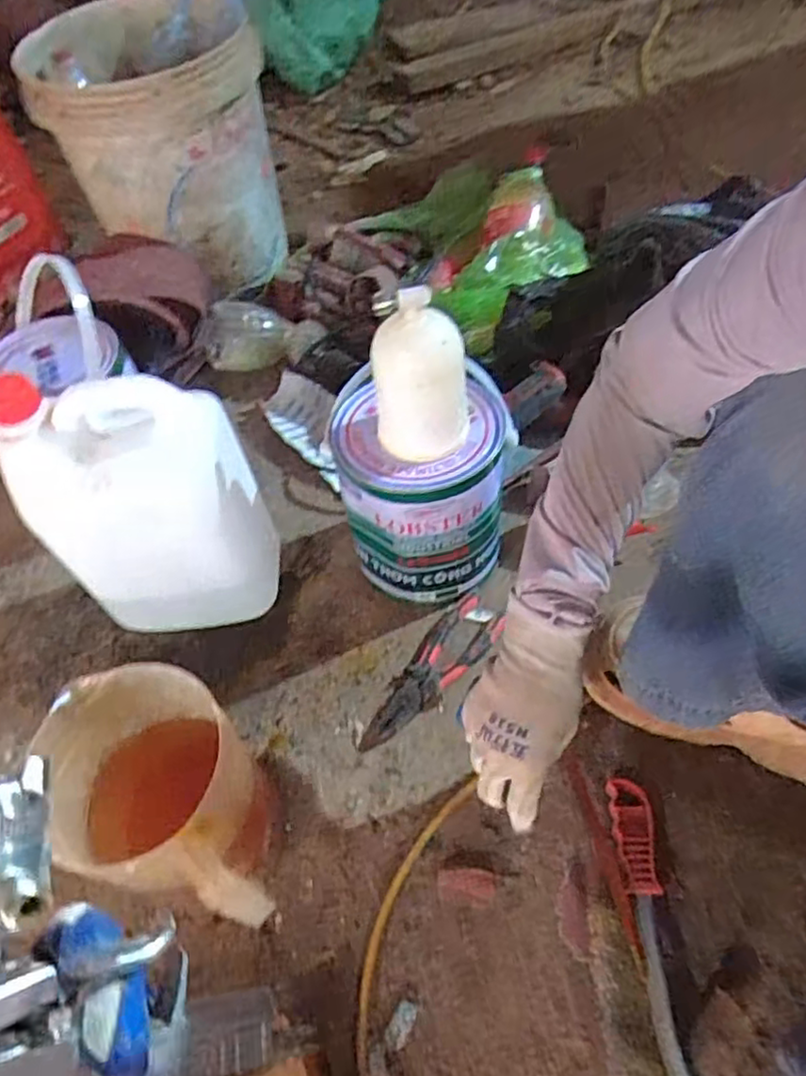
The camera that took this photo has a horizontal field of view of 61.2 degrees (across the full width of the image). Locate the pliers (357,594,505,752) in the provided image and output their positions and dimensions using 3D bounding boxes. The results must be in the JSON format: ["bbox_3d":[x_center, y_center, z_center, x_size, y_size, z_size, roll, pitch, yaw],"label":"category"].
[{"bbox_3d":[0.028,0.136,0.678,0.060,0.017,0.187,31,62,25],"label":"pliers"}]

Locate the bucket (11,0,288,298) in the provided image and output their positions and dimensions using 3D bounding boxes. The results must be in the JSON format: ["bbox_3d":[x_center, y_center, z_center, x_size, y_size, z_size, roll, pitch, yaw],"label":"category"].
[{"bbox_3d":[-0.347,-0.586,1.003,0.287,0.344,0.351,-16,55,-5],"label":"bucket"}]

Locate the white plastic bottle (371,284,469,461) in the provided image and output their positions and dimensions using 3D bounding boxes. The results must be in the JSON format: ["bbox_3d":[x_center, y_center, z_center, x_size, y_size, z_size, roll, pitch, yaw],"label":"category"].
[{"bbox_3d":[0.013,-0.128,0.571,0.076,0.148,0.062,-8,55,1],"label":"white plastic bottle"}]

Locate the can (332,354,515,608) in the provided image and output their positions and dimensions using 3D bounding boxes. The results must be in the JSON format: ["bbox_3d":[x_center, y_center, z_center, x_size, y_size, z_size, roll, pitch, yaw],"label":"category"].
[{"bbox_3d":[0.021,-0.037,0.695,0.169,0.198,0.143,0,55,6],"label":"can"}]

